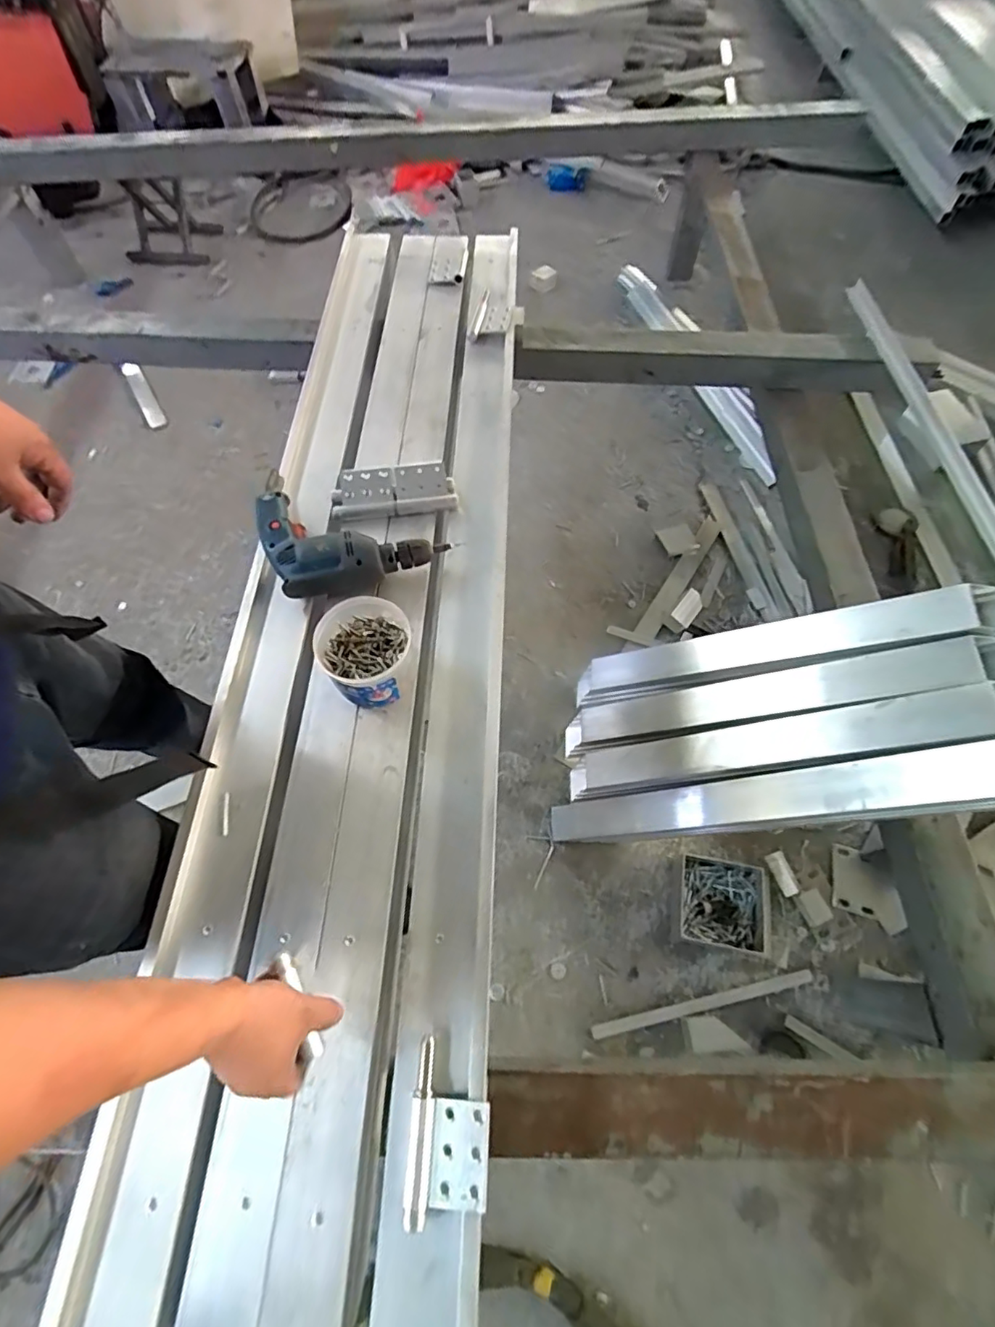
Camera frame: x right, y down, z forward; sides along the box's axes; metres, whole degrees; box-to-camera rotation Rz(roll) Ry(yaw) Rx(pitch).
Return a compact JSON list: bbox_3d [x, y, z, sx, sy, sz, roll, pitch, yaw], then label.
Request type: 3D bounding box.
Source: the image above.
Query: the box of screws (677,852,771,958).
[{"bbox_3d":[0.437,0.470,1.088,0.185,0.053,0.163,10,64,7],"label":"box of screws"}]

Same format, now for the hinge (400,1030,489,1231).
[{"bbox_3d":[-0.045,0.429,0.513,0.072,0.012,0.130,1,64,1],"label":"hinge"}]

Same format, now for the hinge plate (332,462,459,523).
[{"bbox_3d":[-0.161,-0.268,0.872,0.185,0.032,0.086,-6,64,-2],"label":"hinge plate"}]

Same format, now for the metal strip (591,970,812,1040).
[{"bbox_3d":[0.385,0.637,1.046,0.433,0.015,0.024,-12,63,-3],"label":"metal strip"}]

